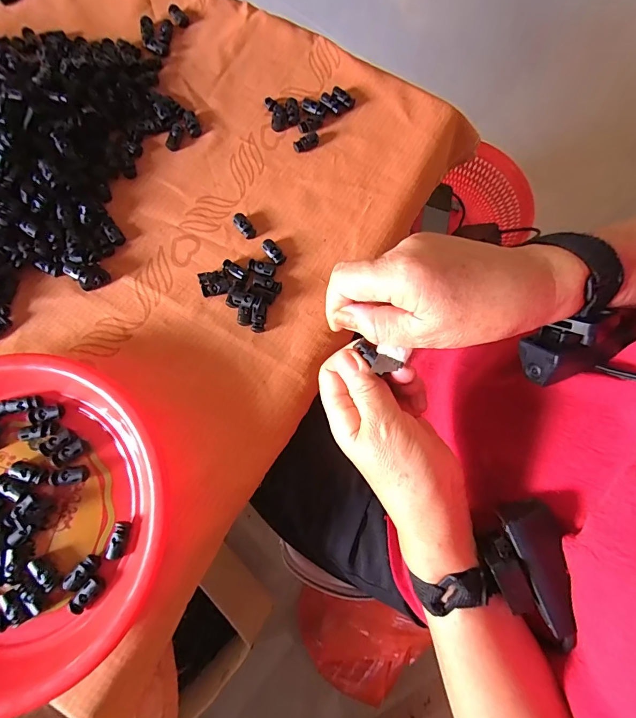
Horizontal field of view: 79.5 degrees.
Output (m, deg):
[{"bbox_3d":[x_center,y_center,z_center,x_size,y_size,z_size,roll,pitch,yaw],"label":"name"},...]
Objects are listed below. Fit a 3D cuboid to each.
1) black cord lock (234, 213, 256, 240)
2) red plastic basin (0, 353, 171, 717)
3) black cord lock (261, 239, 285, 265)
[{"bbox_3d":[-0.075,-0.135,0.387,0.014,0.008,0.030,-35,81,-7],"label":"black cord lock"},{"bbox_3d":[-0.246,0.127,0.313,0.257,0.040,0.255,0,79,-1],"label":"red plastic basin"},{"bbox_3d":[-0.044,-0.106,0.381,0.013,0.008,0.030,-35,81,-7],"label":"black cord lock"}]

